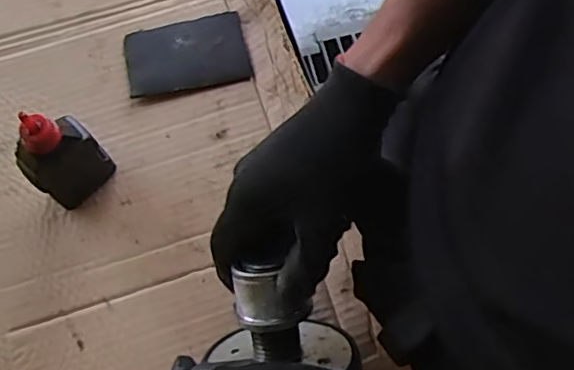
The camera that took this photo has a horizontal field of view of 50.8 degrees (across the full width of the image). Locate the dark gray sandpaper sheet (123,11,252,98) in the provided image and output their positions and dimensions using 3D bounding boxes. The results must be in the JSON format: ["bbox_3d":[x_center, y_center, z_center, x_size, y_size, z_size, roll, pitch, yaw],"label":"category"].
[{"bbox_3d":[-0.097,-0.127,0.578,0.112,0.010,0.071,-12,74,-3],"label":"dark gray sandpaper sheet"}]

